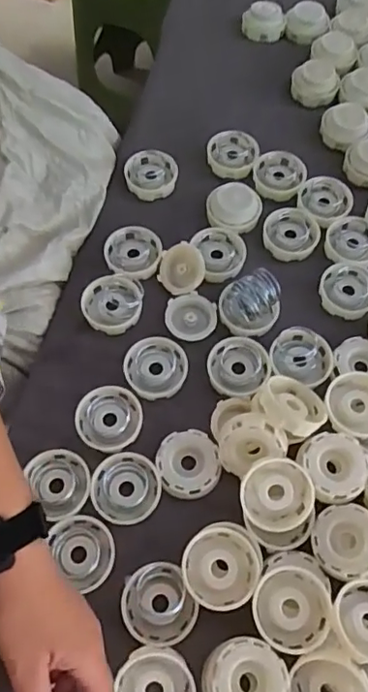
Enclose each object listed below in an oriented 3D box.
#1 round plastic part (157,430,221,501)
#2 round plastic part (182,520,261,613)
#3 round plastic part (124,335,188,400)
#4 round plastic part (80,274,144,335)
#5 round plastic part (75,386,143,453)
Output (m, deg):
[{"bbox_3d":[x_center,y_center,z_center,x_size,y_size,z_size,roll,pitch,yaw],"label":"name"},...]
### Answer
[{"bbox_3d":[0.004,0.119,0.548,0.060,0.022,0.065,0,65,-1],"label":"round plastic part"},{"bbox_3d":[0.035,0.195,0.488,0.065,0.018,0.074,33,68,13],"label":"round plastic part"},{"bbox_3d":[-0.030,0.023,0.590,0.067,0.020,0.068,-9,65,-5],"label":"round plastic part"},{"bbox_3d":[-0.081,-0.049,0.626,0.067,0.026,0.068,0,65,-1],"label":"round plastic part"},{"bbox_3d":[-0.077,0.077,0.566,0.066,0.018,0.068,0,65,-1],"label":"round plastic part"}]

